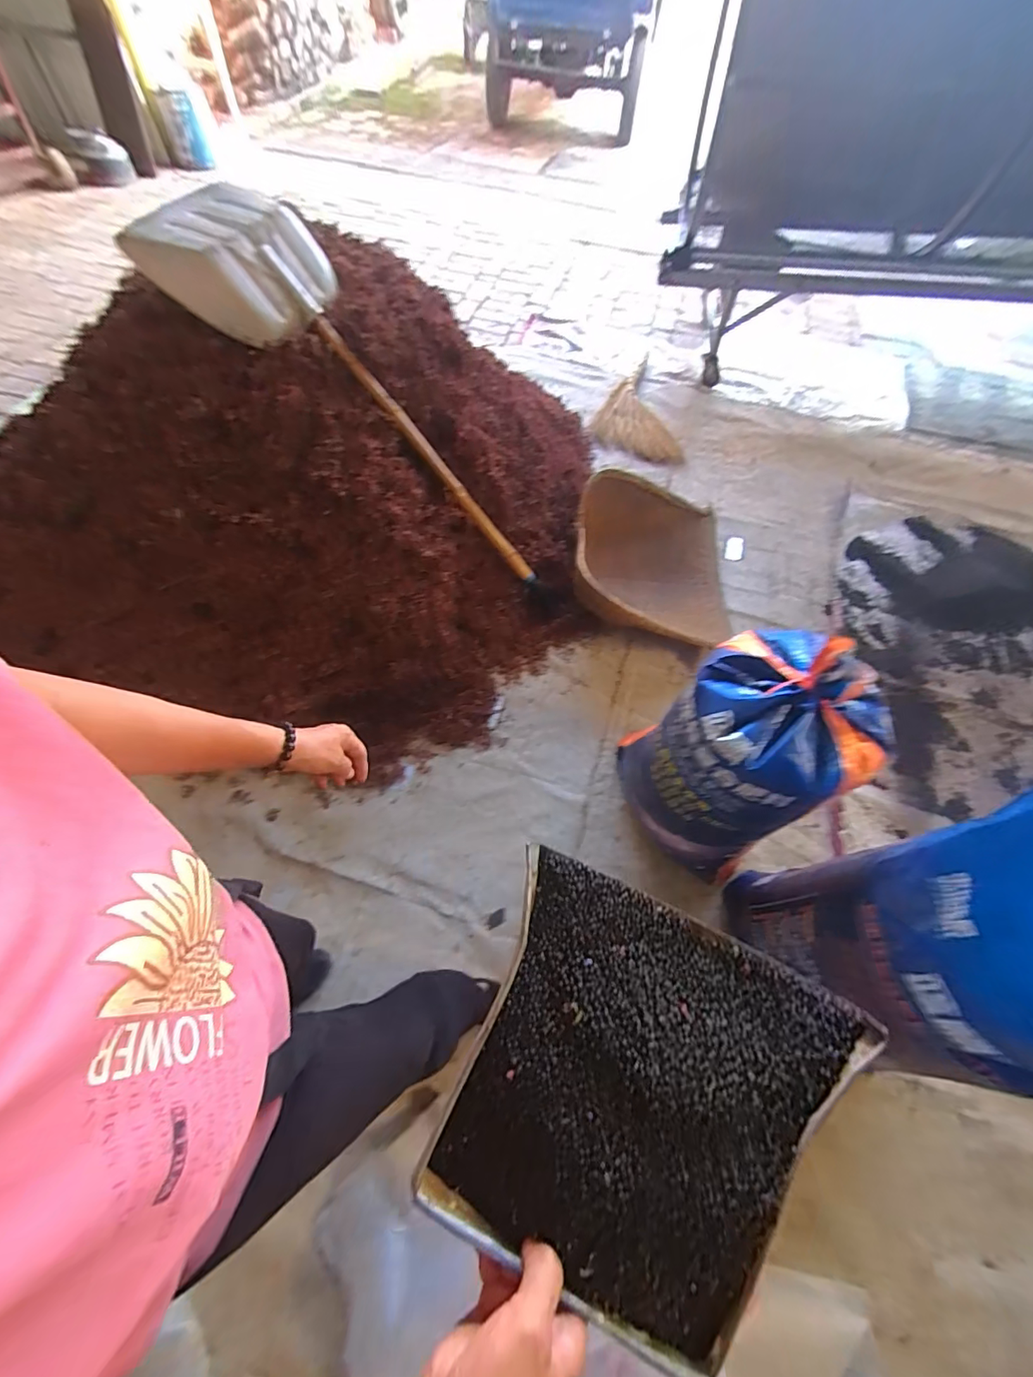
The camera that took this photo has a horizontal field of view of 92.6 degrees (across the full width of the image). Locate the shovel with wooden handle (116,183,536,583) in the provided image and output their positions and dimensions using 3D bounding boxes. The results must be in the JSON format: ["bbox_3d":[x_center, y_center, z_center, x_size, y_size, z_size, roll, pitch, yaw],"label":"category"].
[{"bbox_3d":[-0.352,-0.764,1.365,0.179,1.192,0.344,-10,49,48],"label":"shovel with wooden handle"}]

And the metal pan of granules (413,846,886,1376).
[{"bbox_3d":[0.083,0.273,0.336,0.241,0.052,0.231,23,64,13],"label":"metal pan of granules"}]

